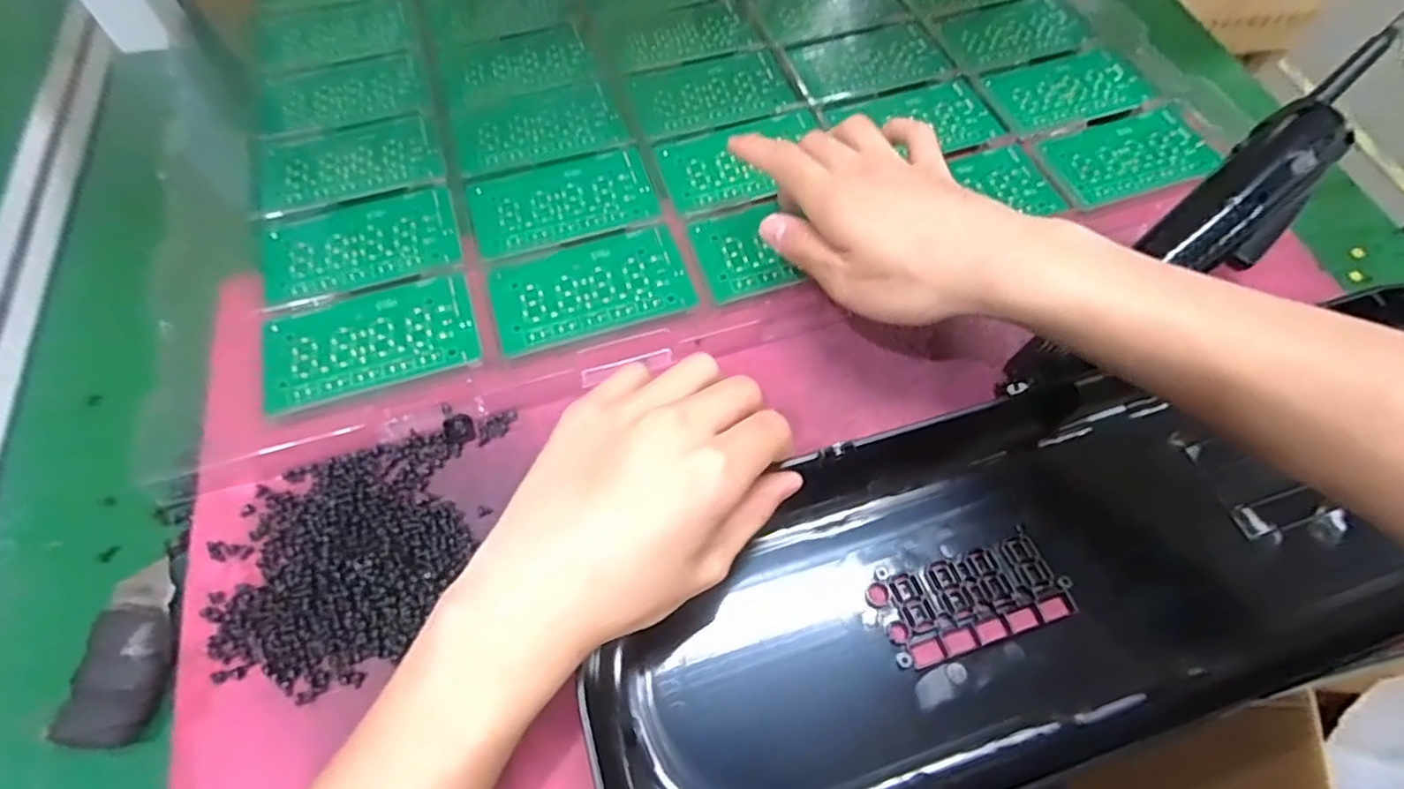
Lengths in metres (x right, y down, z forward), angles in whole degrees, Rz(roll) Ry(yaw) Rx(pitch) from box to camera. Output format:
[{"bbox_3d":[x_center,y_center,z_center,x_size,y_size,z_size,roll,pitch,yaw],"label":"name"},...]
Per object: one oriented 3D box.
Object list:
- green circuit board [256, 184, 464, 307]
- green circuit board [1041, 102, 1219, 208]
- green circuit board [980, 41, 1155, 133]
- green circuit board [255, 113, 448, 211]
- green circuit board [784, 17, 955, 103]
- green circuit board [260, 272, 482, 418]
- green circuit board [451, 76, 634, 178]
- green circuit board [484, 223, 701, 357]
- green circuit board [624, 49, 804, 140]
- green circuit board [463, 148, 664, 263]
[{"bbox_3d":[-0.193,-0.086,0.381,0.105,0.004,0.065,-16,63,-9],"label":"green circuit board"},{"bbox_3d":[0.273,-0.154,0.429,0.110,0.004,0.056,-19,64,-11],"label":"green circuit board"},{"bbox_3d":[0.248,-0.211,0.463,0.114,0.008,0.065,-20,61,-14],"label":"green circuit board"},{"bbox_3d":[-0.216,-0.143,0.412,0.099,0.005,0.065,-19,64,-11],"label":"green circuit board"},{"bbox_3d":[0.119,-0.240,0.478,0.106,0.004,0.064,-17,64,-10],"label":"green circuit board"},{"bbox_3d":[-0.171,-0.029,0.347,0.104,0.004,0.060,-15,64,-9],"label":"green circuit board"},{"bbox_3d":[-0.105,-0.174,0.434,0.105,0.004,0.067,-17,63,-10],"label":"green circuit board"},{"bbox_3d":[-0.061,-0.060,0.369,0.105,0.004,0.059,-17,63,-10],"label":"green circuit board"},{"bbox_3d":[0.007,-0.206,0.455,0.108,0.004,0.064,-18,64,-10],"label":"green circuit board"},{"bbox_3d":[-0.082,-0.116,0.401,0.105,0.004,0.062,-17,63,-10],"label":"green circuit board"}]

